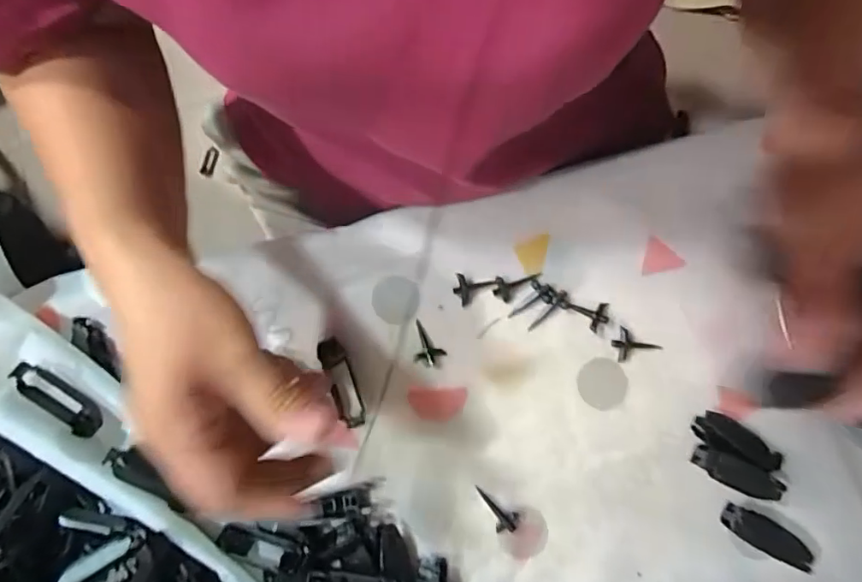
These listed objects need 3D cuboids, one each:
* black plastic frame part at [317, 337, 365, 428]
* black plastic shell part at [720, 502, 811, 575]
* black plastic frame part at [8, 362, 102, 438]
[{"bbox_3d":[-0.056,0.057,0.329,0.016,0.004,0.058,-23,82,0],"label":"black plastic frame part"},{"bbox_3d":[0.196,0.142,0.305,0.046,0.013,0.018,30,85,6],"label":"black plastic shell part"},{"bbox_3d":[-0.222,0.065,0.311,0.055,0.013,0.020,45,81,-12],"label":"black plastic frame part"}]

